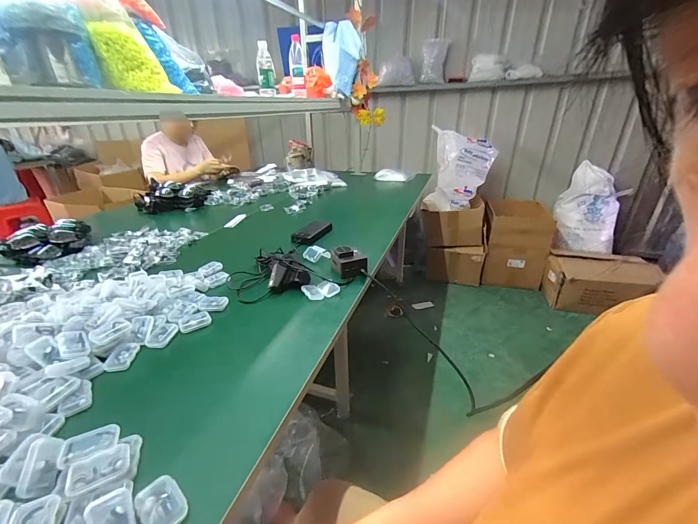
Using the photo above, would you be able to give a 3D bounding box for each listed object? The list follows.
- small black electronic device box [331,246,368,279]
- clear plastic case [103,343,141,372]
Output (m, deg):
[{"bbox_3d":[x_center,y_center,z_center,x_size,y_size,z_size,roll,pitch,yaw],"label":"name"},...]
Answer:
[{"bbox_3d":[0.000,-0.001,0.794,0.077,0.056,0.082,-8,26,-15],"label":"small black electronic device box"},{"bbox_3d":[-0.379,0.156,0.534,0.035,0.013,0.058,-3,25,-5],"label":"clear plastic case"}]

